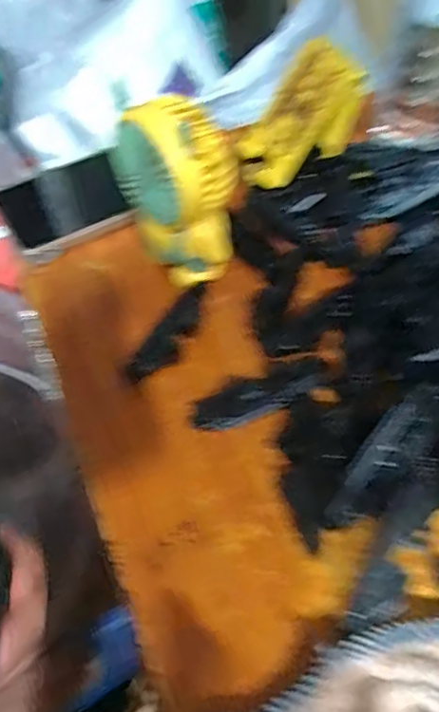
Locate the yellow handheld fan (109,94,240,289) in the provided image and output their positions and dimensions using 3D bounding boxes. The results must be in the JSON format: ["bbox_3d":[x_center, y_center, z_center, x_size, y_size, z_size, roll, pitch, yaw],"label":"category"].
[{"bbox_3d":[-0.026,-0.093,0.323,0.071,0.101,0.036,28,58,23],"label":"yellow handheld fan"}]

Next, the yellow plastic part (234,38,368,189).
[{"bbox_3d":[0.052,-0.172,0.385,0.077,0.067,0.065,-29,56,-19],"label":"yellow plastic part"}]

